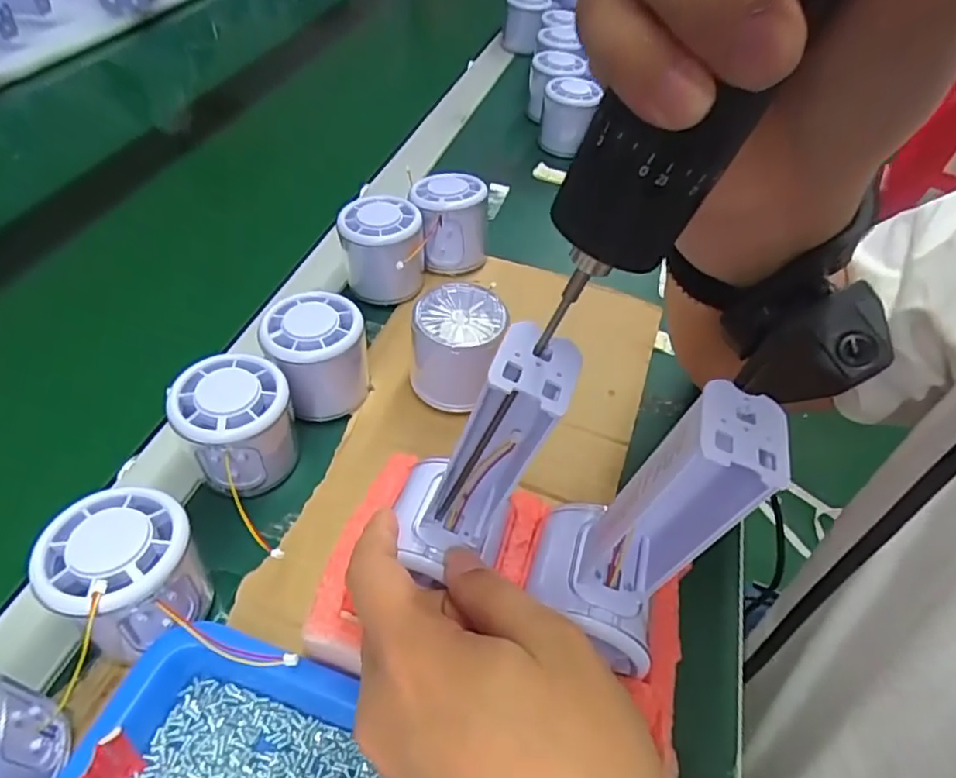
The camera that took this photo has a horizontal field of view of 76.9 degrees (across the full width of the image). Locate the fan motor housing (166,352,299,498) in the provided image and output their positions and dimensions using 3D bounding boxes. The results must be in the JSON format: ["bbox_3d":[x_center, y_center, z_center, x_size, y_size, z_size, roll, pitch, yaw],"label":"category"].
[{"bbox_3d":[-0.126,0.020,0.319,0.054,0.059,0.051,2,48,-2],"label":"fan motor housing"}]

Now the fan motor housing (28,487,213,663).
[{"bbox_3d":[-0.148,0.081,0.260,0.059,0.056,0.054,2,48,-2],"label":"fan motor housing"}]

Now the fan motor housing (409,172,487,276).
[{"bbox_3d":[-0.021,-0.124,0.460,0.057,0.064,0.055,4,49,-4],"label":"fan motor housing"}]

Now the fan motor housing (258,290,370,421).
[{"bbox_3d":[-0.094,-0.019,0.355,0.054,0.059,0.051,-5,49,-8],"label":"fan motor housing"}]

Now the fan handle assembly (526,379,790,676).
[{"bbox_3d":[0.054,0.052,0.214,0.059,0.121,0.049,17,49,7],"label":"fan handle assembly"}]

